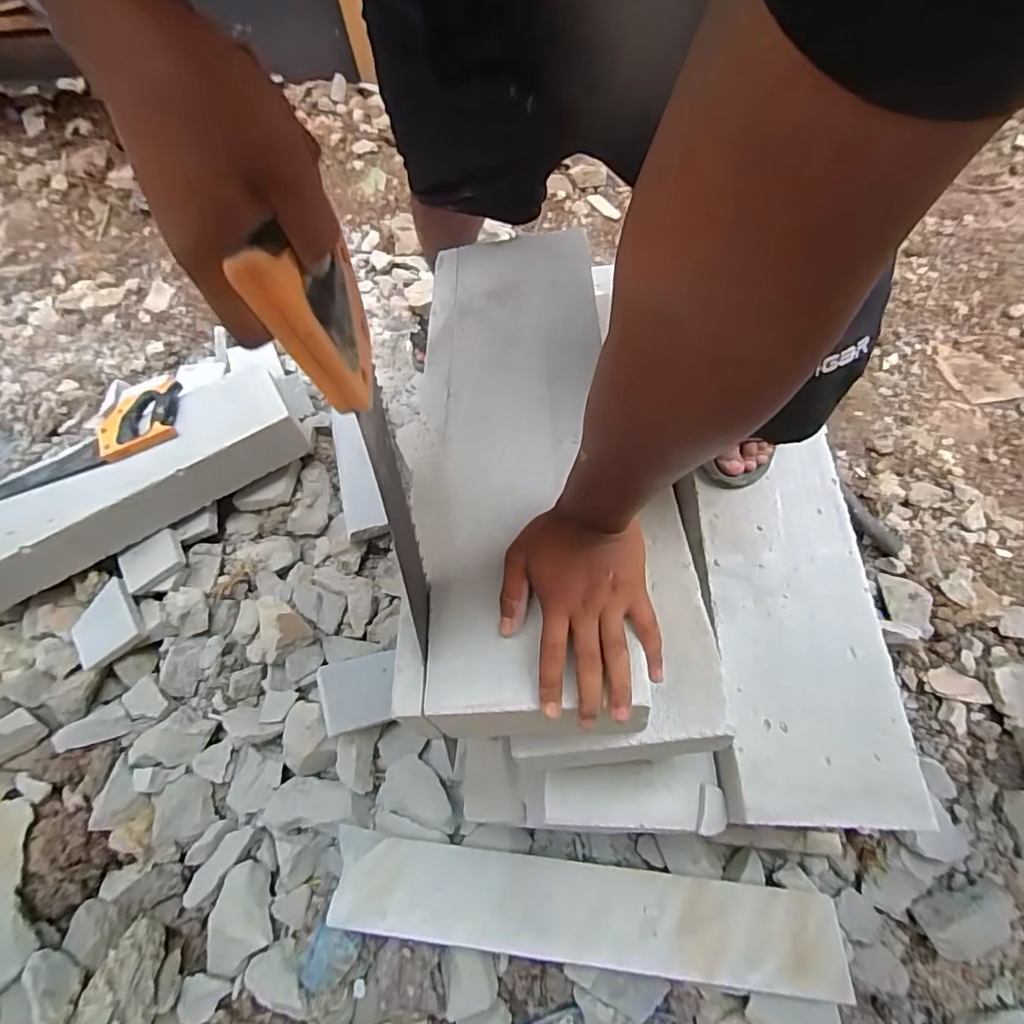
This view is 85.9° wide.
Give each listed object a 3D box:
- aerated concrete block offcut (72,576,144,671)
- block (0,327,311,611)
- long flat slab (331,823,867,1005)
[{"bbox_3d":[-0.673,0.179,0.907,0.095,0.019,0.124,-29,63,-14],"label":"aerated concrete block offcut"},{"bbox_3d":[-0.653,-0.057,0.943,0.598,0.131,0.178,-27,63,-13],"label":"block"},{"bbox_3d":[0.080,0.478,0.663,0.594,0.019,0.101,5,44,5],"label":"long flat slab"}]

